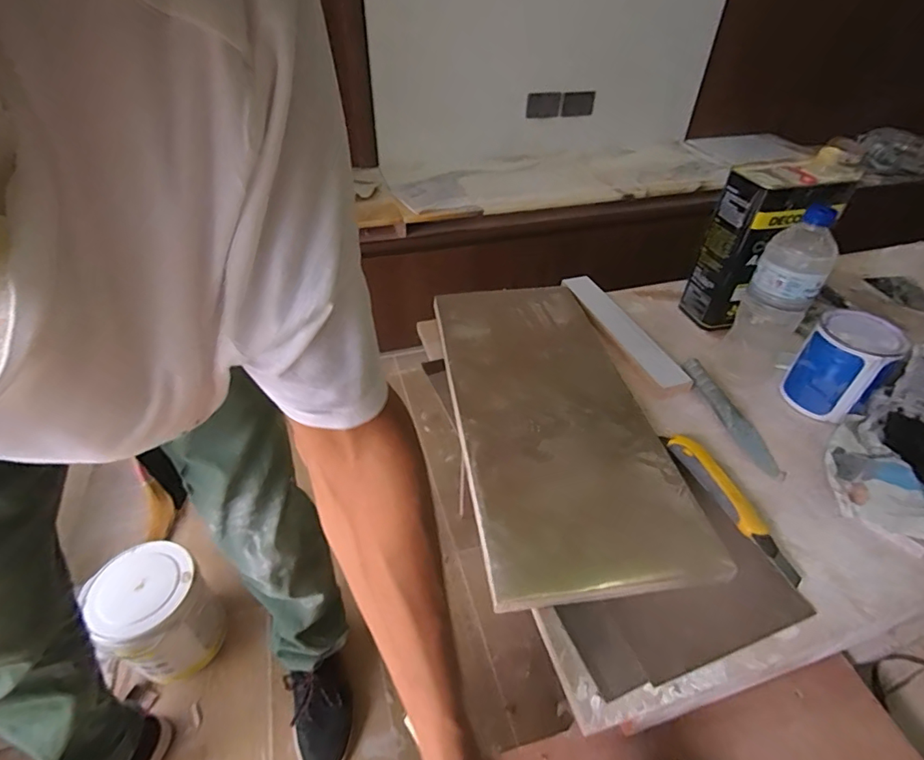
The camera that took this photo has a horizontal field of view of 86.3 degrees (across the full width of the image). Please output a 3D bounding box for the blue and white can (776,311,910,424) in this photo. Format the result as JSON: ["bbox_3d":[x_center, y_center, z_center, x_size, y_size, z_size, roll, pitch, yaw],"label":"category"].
[{"bbox_3d":[0.517,-0.021,0.674,0.107,0.116,0.101,-28,49,-28],"label":"blue and white can"}]

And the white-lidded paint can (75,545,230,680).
[{"bbox_3d":[-0.545,0.432,0.894,0.185,0.209,0.156,21,46,21],"label":"white-lidded paint can"}]

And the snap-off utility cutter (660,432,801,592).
[{"bbox_3d":[0.307,0.137,0.565,0.035,0.021,0.194,-13,44,-22],"label":"snap-off utility cutter"}]

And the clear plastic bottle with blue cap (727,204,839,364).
[{"bbox_3d":[0.418,-0.101,0.663,0.077,0.236,0.060,26,48,25],"label":"clear plastic bottle with blue cap"}]

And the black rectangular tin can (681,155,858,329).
[{"bbox_3d":[0.477,-0.206,0.785,0.166,0.246,0.108,-11,44,-13],"label":"black rectangular tin can"}]

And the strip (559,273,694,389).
[{"bbox_3d":[0.263,-0.089,0.807,0.069,0.007,0.306,-13,44,-15],"label":"strip"}]

